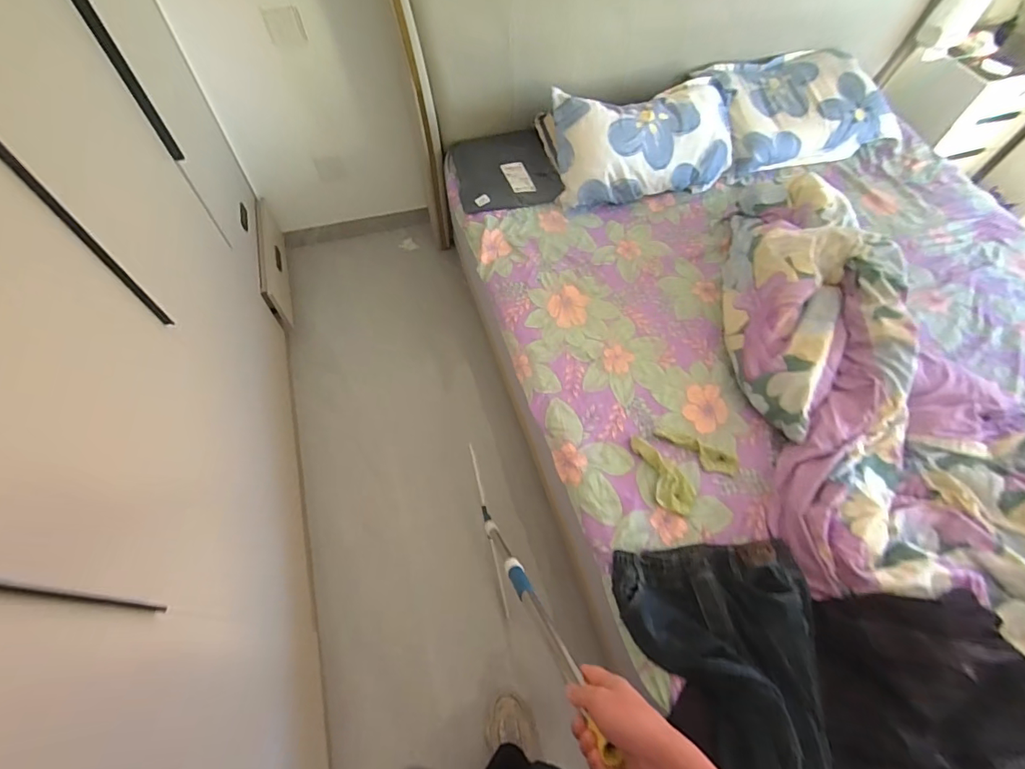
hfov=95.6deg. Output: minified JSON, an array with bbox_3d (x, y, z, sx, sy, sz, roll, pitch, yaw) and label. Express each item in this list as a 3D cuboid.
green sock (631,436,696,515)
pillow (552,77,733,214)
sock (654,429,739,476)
[{"bbox_3d":[0.317,0.193,1.002,0.080,0.022,0.184,-33,67,-20],"label":"green sock"},{"bbox_3d":[0.413,-0.758,1.462,0.588,0.207,0.293,-14,62,-11],"label":"pillow"},{"bbox_3d":[0.410,0.152,1.031,0.189,0.031,0.060,19,61,8],"label":"sock"}]

